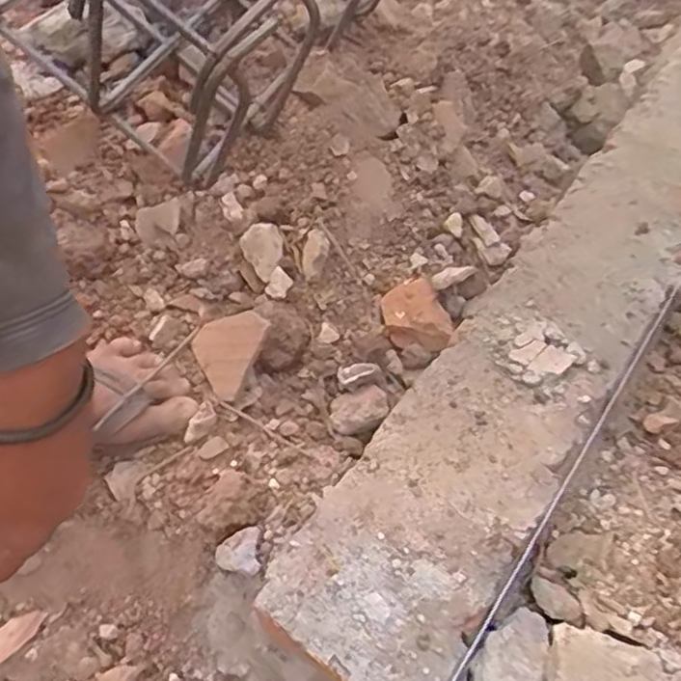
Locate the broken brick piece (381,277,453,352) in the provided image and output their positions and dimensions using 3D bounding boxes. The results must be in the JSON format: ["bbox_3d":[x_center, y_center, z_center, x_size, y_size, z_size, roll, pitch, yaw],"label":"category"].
[{"bbox_3d":[0.078,-0.026,0.683,0.059,0.022,0.082,-20,52,-12],"label":"broken brick piece"}]

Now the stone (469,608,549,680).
[{"bbox_3d":[0.137,0.245,0.512,0.048,0.031,0.083,33,60,27],"label":"stone"}]

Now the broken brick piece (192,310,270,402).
[{"bbox_3d":[-0.116,0.005,0.670,0.079,0.008,0.088,36,95,32],"label":"broken brick piece"}]

